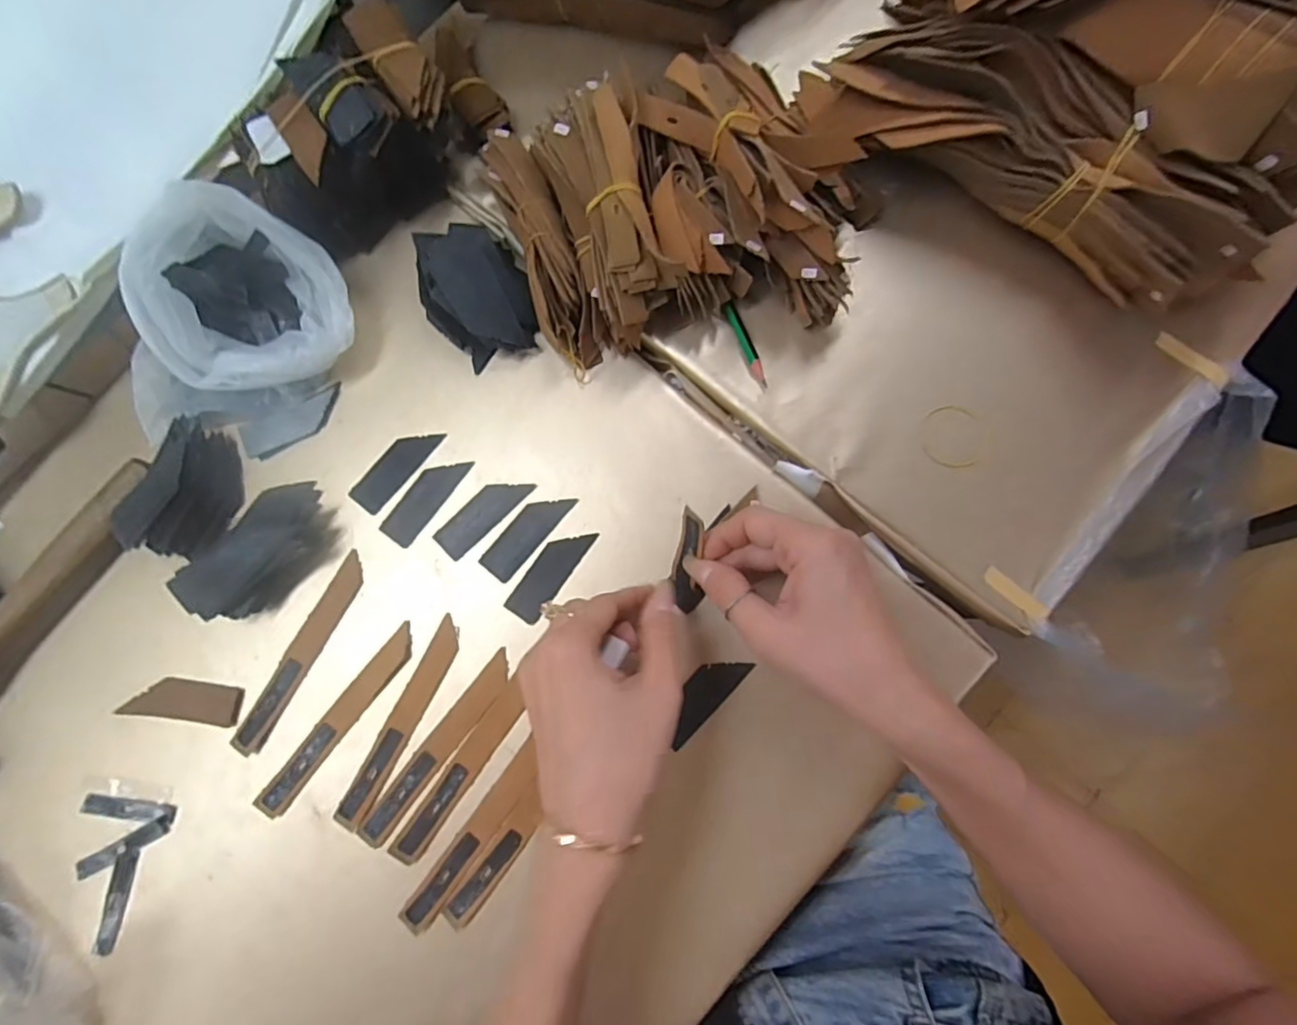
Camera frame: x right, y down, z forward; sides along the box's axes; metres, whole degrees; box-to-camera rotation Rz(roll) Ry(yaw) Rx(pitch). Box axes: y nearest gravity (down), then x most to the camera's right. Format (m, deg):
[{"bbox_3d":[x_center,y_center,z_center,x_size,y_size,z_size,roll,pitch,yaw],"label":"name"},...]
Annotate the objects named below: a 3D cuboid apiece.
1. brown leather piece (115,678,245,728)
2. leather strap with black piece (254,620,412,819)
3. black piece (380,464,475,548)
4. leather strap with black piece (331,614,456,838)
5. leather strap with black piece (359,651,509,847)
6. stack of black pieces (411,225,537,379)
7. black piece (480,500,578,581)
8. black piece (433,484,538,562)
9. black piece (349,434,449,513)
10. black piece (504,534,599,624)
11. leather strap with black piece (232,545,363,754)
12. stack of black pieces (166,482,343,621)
[{"bbox_3d":[-0.278,0.112,0.350,0.070,0.005,0.023,6,80,2],"label":"brown leather piece"},{"bbox_3d":[-0.180,0.120,0.341,0.018,0.004,0.125,38,83,7],"label":"leather strap with black piece"},{"bbox_3d":[-0.138,-0.009,0.361,0.024,0.004,0.063,35,83,7],"label":"black piece"},{"bbox_3d":[-0.142,0.122,0.339,0.019,0.004,0.124,26,82,6],"label":"leather strap with black piece"},{"bbox_3d":[-0.121,0.135,0.335,0.017,0.004,0.124,37,83,7],"label":"leather strap with black piece"},{"bbox_3d":[-0.108,-0.137,0.369,0.062,0.031,0.082,-22,80,-2],"label":"stack of black pieces"},{"bbox_3d":[-0.074,0.012,0.355,0.023,0.004,0.064,40,83,7],"label":"black piece"},{"bbox_3d":[-0.102,0.000,0.359,0.064,0.004,0.023,-43,82,-6],"label":"black piece"},{"bbox_3d":[-0.158,-0.029,0.366,0.025,0.004,0.063,39,83,7],"label":"black piece"},{"bbox_3d":[-0.059,0.036,0.352,0.023,0.004,0.064,34,83,7],"label":"black piece"},{"bbox_3d":[-0.206,0.083,0.347,0.018,0.004,0.125,28,82,6],"label":"leather strap with black piece"},{"bbox_3d":[-0.233,0.020,0.345,0.058,0.035,0.088,44,84,8],"label":"stack of black pieces"}]

